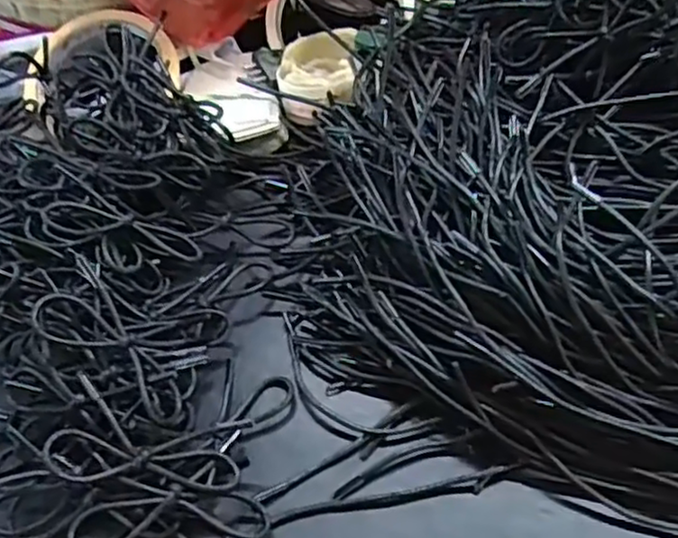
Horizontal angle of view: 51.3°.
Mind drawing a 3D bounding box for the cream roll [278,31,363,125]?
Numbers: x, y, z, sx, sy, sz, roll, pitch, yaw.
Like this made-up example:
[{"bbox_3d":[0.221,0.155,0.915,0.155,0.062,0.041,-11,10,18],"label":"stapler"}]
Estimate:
[{"bbox_3d":[-0.011,-0.110,0.399,0.045,0.030,0.050,-8,52,-1],"label":"cream roll"}]

